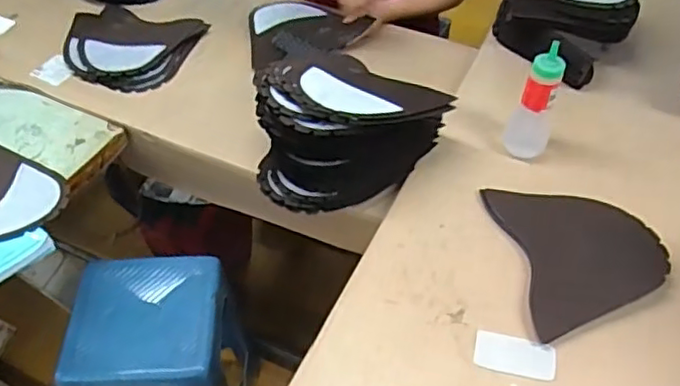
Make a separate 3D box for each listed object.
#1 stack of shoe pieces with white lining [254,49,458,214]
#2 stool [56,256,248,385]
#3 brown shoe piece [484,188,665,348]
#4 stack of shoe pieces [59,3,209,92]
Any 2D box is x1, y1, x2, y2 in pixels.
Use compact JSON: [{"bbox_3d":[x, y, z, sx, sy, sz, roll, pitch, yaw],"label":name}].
[{"bbox_3d":[0.004,-0.108,0.975,0.232,0.162,0.246,29,55,24],"label":"stack of shoe pieces with white lining"},{"bbox_3d":[-0.362,0.395,1.297,0.284,0.437,0.349,-3,47,-4],"label":"stool"},{"bbox_3d":[0.344,0.080,0.902,0.209,0.013,0.241,-7,49,-6],"label":"brown shoe piece"},{"bbox_3d":[-0.424,-0.293,1.270,0.254,0.029,0.246,7,47,6],"label":"stack of shoe pieces"}]

